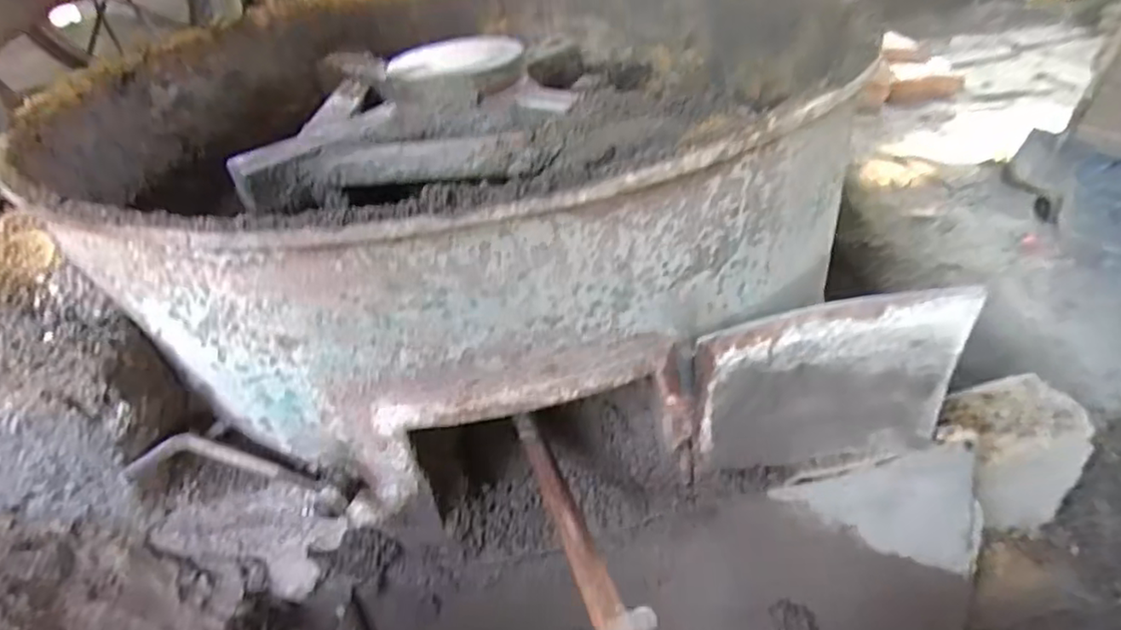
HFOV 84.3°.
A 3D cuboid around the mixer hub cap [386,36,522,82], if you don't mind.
[{"bbox_3d":[-0.212,-0.518,1.269,0.270,0.036,0.280,-5,37,3],"label":"mixer hub cap"}]

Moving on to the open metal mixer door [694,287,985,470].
[{"bbox_3d":[0.395,0.112,0.930,0.390,0.315,0.027,-8,37,-1],"label":"open metal mixer door"}]

